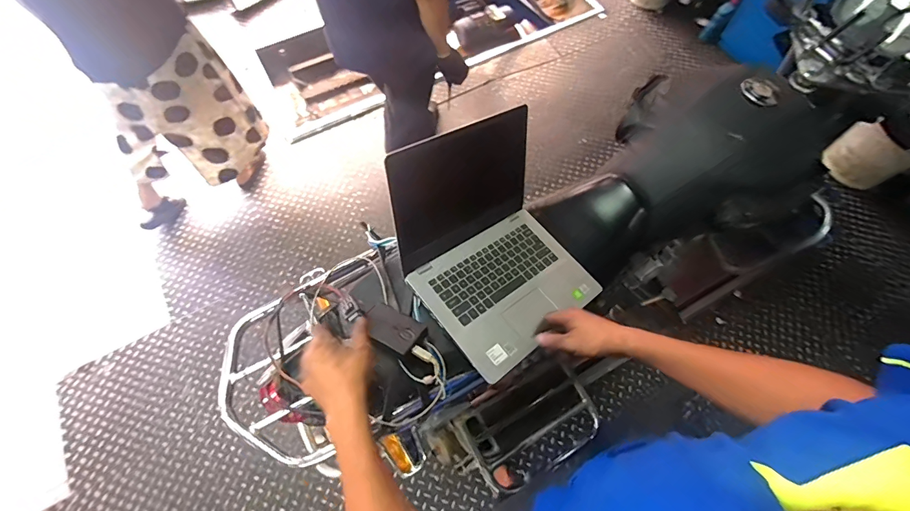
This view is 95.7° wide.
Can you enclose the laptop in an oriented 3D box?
[{"bbox_3d":[0.067,-0.024,0.774,0.323,0.171,0.406,-27,70,-13],"label":"laptop"}]

